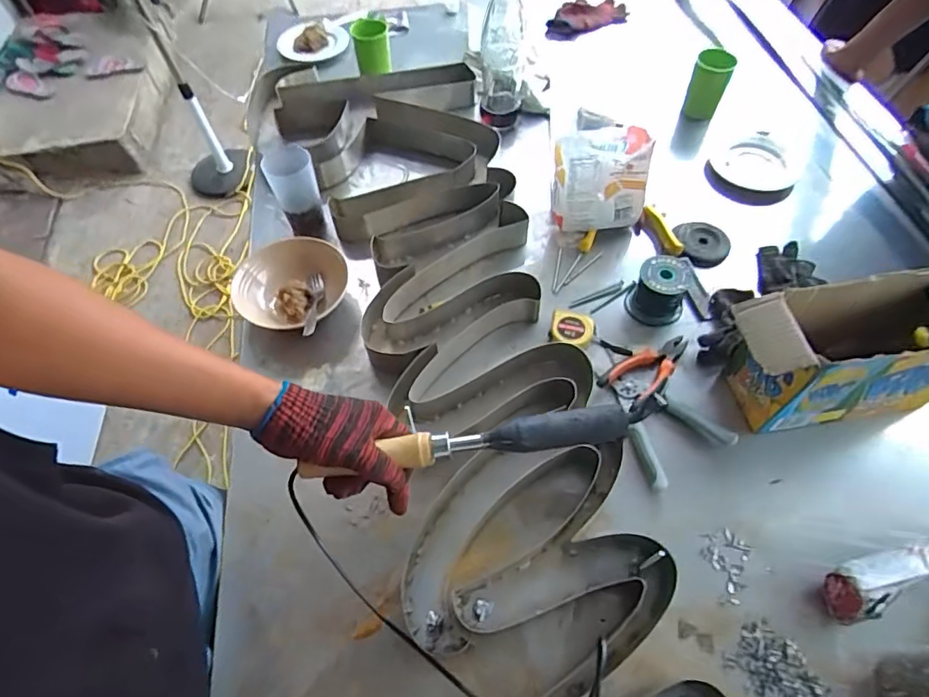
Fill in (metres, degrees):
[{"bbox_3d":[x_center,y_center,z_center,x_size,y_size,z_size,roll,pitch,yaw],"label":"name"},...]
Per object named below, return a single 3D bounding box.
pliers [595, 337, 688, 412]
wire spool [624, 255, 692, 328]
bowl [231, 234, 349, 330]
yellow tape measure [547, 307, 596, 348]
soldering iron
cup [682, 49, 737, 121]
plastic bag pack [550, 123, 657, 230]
[{"bbox_3d":[0.253,0.023,0.719,0.148,0.023,0.062,-38,63,-20],"label":"pliers"},{"bbox_3d":[0.282,-0.086,0.762,0.072,0.068,0.078,1,57,3],"label":"wire spool"},{"bbox_3d":[-0.255,-0.091,0.786,0.157,0.055,0.158,4,58,4],"label":"bowl"},{"bbox_3d":[0.154,-0.026,0.754,0.061,0.028,0.052,15,59,12],"label":"yellow tape measure"},{"bbox_3d":[0.012,0.083,0.470,0.320,0.027,0.027,-9,58,3],"label":"soldering iron"},{"bbox_3d":[0.476,-0.515,1.021,0.069,0.100,0.063,22,61,16],"label":"cup"},{"bbox_3d":[0.208,-0.256,0.824,0.146,0.143,0.088,-9,58,-4],"label":"plastic bag pack"}]

